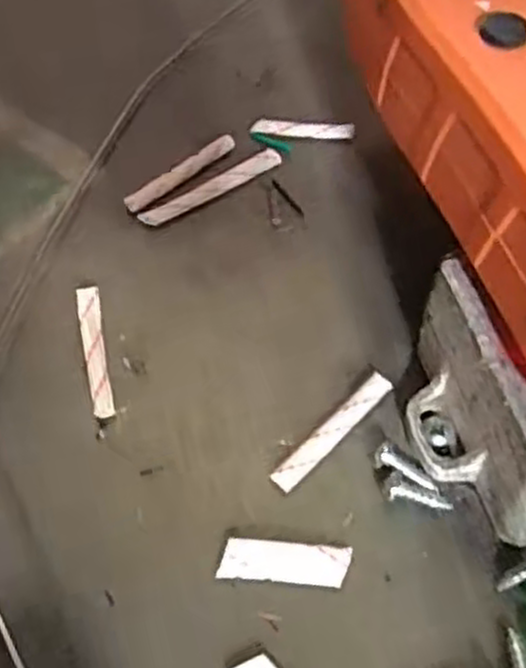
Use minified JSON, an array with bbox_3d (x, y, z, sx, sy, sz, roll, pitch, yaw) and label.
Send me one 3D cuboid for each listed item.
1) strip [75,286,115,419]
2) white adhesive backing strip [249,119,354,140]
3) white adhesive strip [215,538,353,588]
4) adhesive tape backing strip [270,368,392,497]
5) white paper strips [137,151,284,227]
[{"bbox_3d":[-0.037,0.004,0.177,0.005,0.005,0.033,-10,56,-7],"label":"strip"},{"bbox_3d":[0.011,-0.057,0.220,0.028,0.004,0.005,3,56,2],"label":"white adhesive backing strip"},{"bbox_3d":[0.004,0.043,0.152,0.025,0.004,0.007,3,55,1],"label":"white adhesive strip"},{"bbox_3d":[0.015,0.020,0.168,0.005,0.004,0.034,38,63,23],"label":"adhesive tape backing strip"},{"bbox_3d":[-0.013,-0.039,0.208,0.042,0.004,0.004,-30,61,-18],"label":"white paper strips"}]

